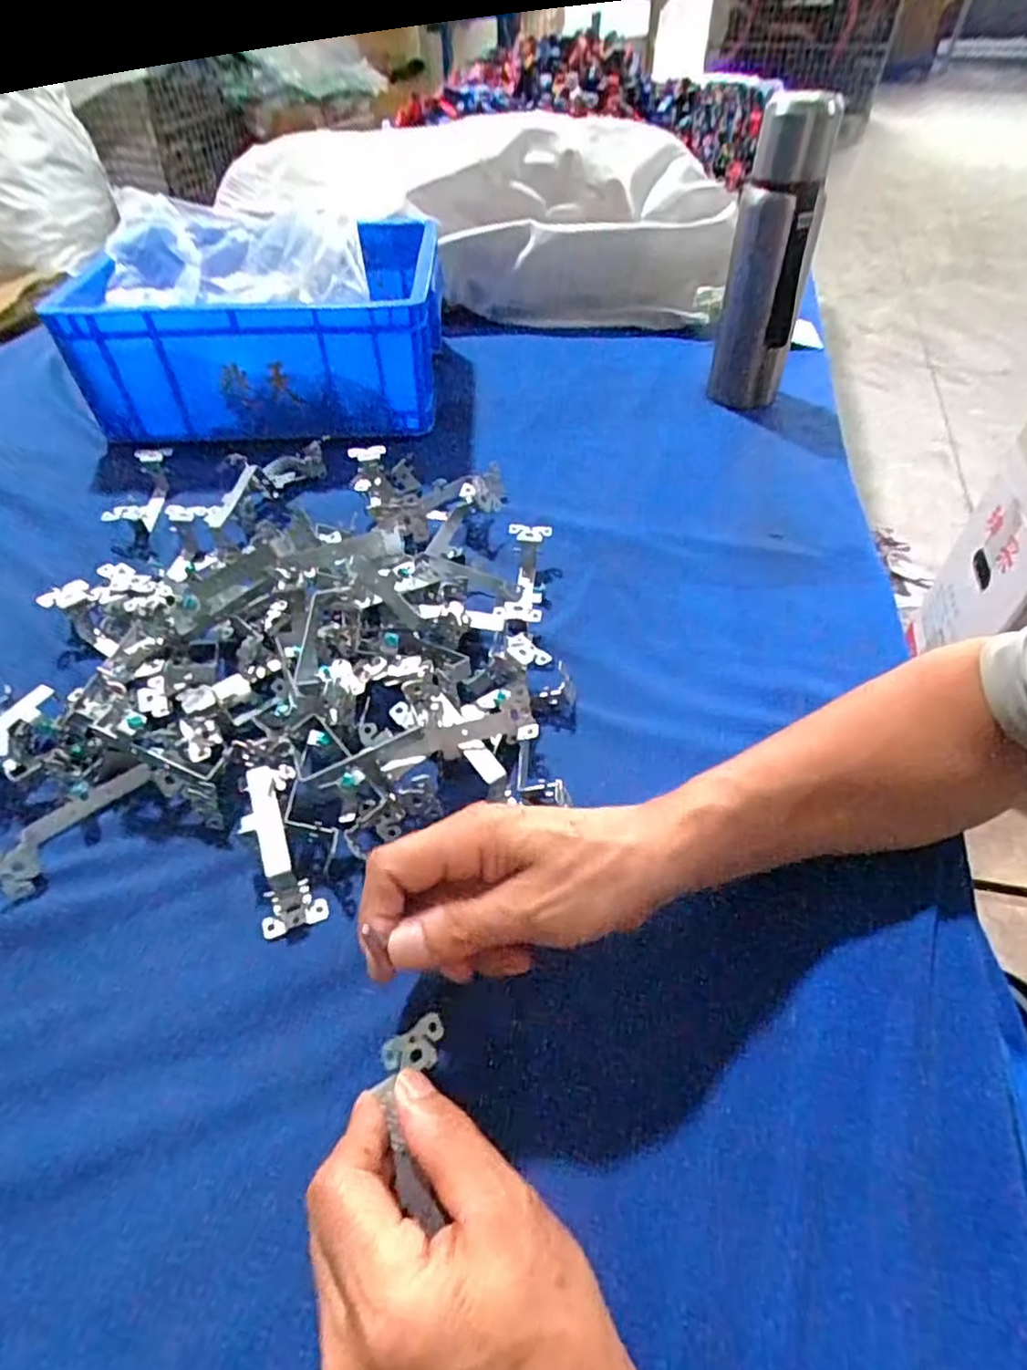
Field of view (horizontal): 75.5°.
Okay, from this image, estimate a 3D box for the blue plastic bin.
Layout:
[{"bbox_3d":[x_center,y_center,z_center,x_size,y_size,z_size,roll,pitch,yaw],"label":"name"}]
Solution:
[{"bbox_3d":[-0.242,-0.372,0.670,0.332,0.138,0.232,-3,51,-2],"label":"blue plastic bin"}]

